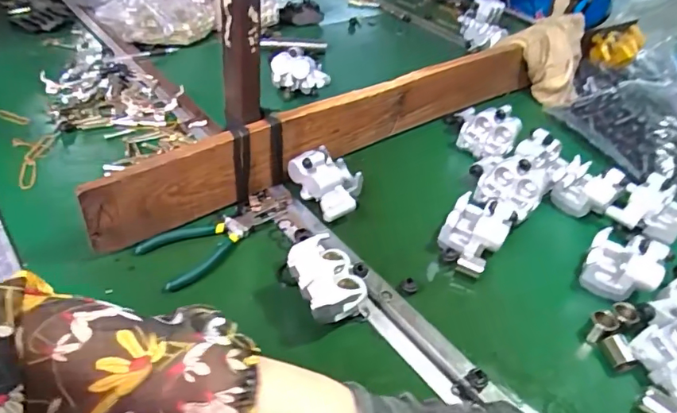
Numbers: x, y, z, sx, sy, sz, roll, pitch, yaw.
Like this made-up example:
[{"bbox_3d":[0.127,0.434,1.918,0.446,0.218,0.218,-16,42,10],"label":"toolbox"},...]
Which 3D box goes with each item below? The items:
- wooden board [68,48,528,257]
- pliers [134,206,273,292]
[{"bbox_3d":[0.037,-0.113,0.671,0.725,0.105,0.024,-26,51,-31],"label":"wooden board"},{"bbox_3d":[-0.143,0.033,0.543,0.071,0.011,0.145,31,47,24],"label":"pliers"}]

